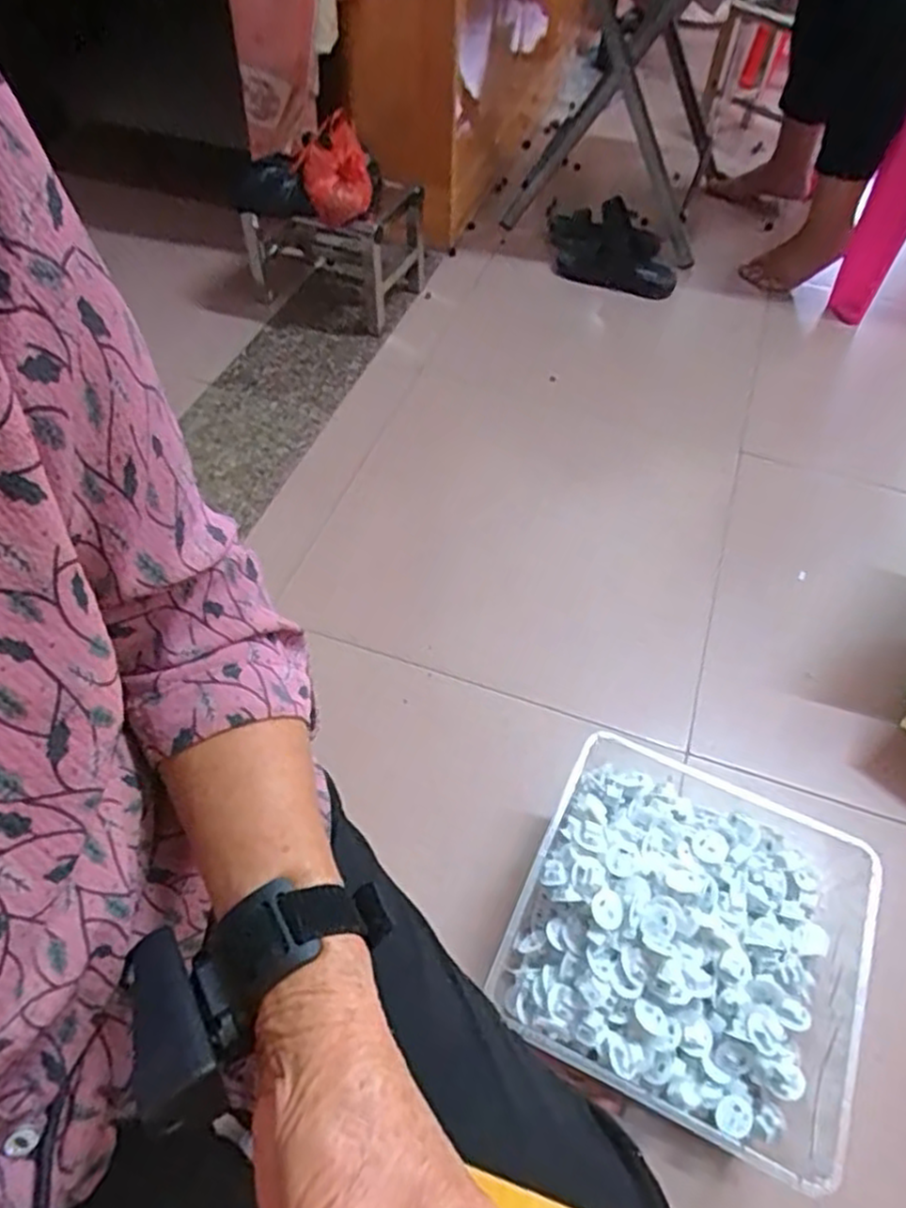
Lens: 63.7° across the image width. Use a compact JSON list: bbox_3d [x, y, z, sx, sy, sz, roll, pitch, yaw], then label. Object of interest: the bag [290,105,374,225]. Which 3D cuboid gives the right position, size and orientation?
[{"bbox_3d":[-0.215,-0.781,1.314,0.134,0.139,0.118,1,54,-2],"label":"bag"}]

